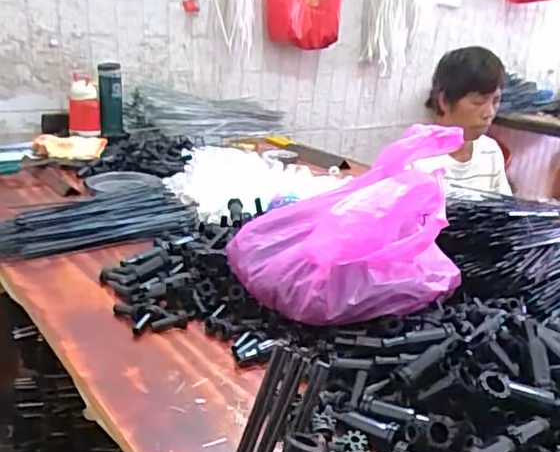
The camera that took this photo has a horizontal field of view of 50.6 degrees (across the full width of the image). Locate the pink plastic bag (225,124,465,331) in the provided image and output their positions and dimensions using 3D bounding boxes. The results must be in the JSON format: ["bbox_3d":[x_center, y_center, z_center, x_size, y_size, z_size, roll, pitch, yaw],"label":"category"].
[{"bbox_3d":[0.073,-0.009,0.630,0.250,0.158,0.166,5,19,0],"label":"pink plastic bag"}]

